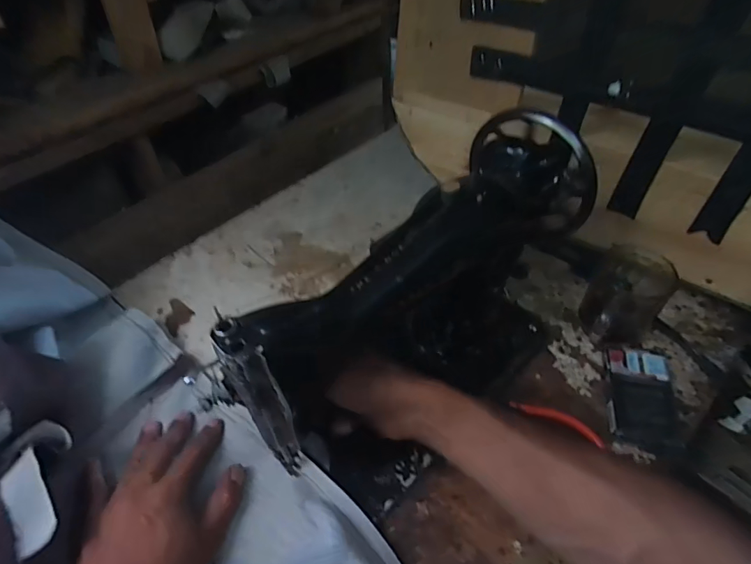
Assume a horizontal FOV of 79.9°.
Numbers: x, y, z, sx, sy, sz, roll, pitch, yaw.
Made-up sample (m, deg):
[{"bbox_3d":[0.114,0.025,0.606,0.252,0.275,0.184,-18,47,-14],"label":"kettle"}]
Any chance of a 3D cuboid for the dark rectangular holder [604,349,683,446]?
[{"bbox_3d":[0.252,0.110,0.428,0.056,0.025,0.094,11,50,10],"label":"dark rectangular holder"}]

